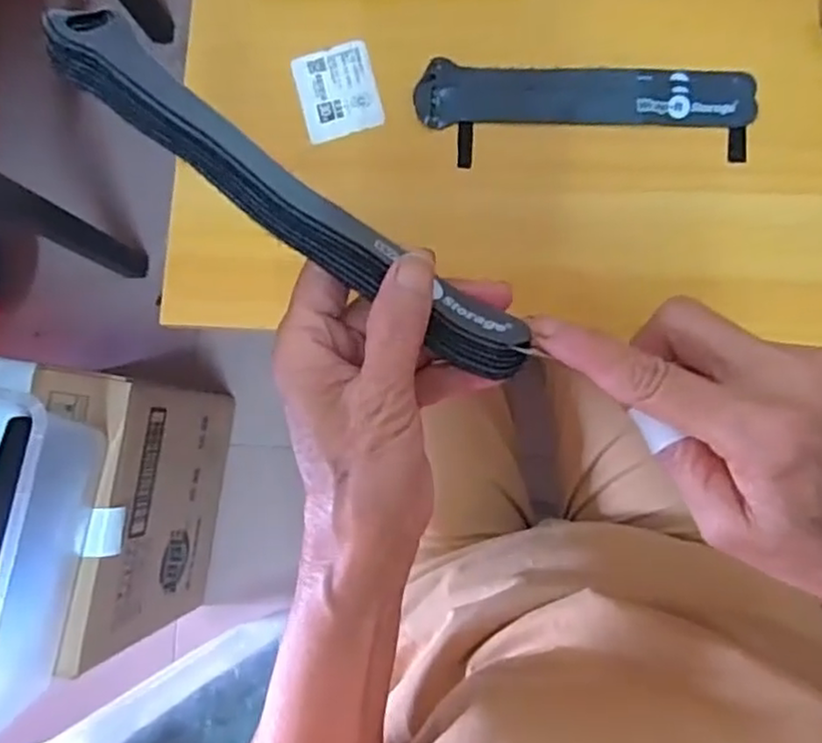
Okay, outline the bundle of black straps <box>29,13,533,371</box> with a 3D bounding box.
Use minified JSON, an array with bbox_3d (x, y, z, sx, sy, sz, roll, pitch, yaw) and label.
[{"bbox_3d":[-0.041,-0.059,0.242,0.191,0.016,0.027,36,89,-3],"label":"bundle of black straps"}]

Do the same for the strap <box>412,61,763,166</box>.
[{"bbox_3d":[0.103,-0.156,0.419,0.197,0.009,0.059,5,86,6],"label":"strap"}]

